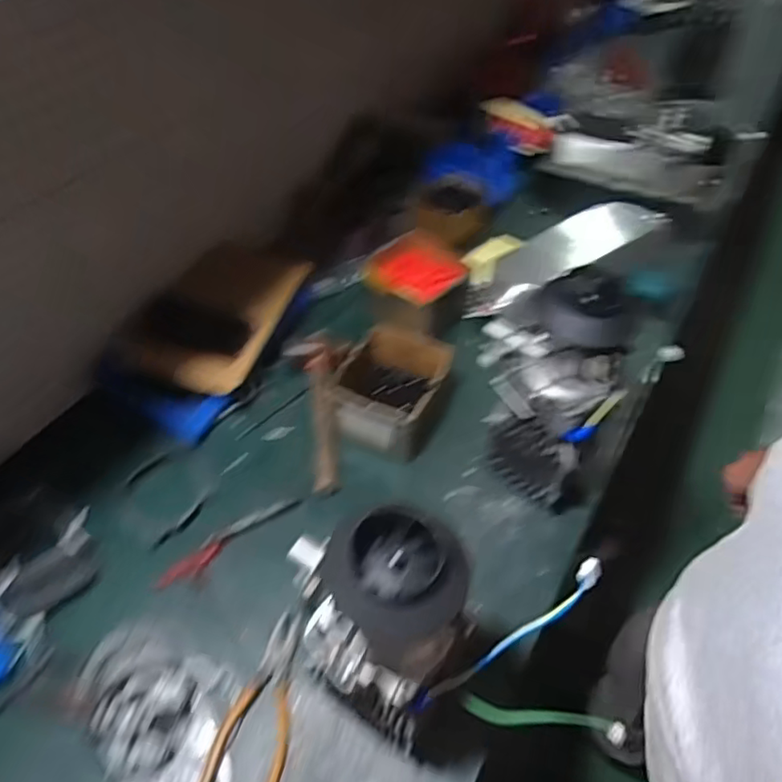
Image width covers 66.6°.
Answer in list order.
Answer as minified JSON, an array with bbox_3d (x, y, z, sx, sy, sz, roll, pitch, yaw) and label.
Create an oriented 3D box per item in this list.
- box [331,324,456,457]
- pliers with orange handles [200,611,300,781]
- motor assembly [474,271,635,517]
[{"bbox_3d":[-0.008,0.004,0.874,0.154,0.107,0.158,15,50,13],"label":"box"},{"bbox_3d":[-0.143,0.342,0.639,0.080,0.017,0.195,7,49,6],"label":"pliers with orange handles"},{"bbox_3d":[0.181,0.014,0.716,0.161,0.316,0.105,17,50,14],"label":"motor assembly"}]

